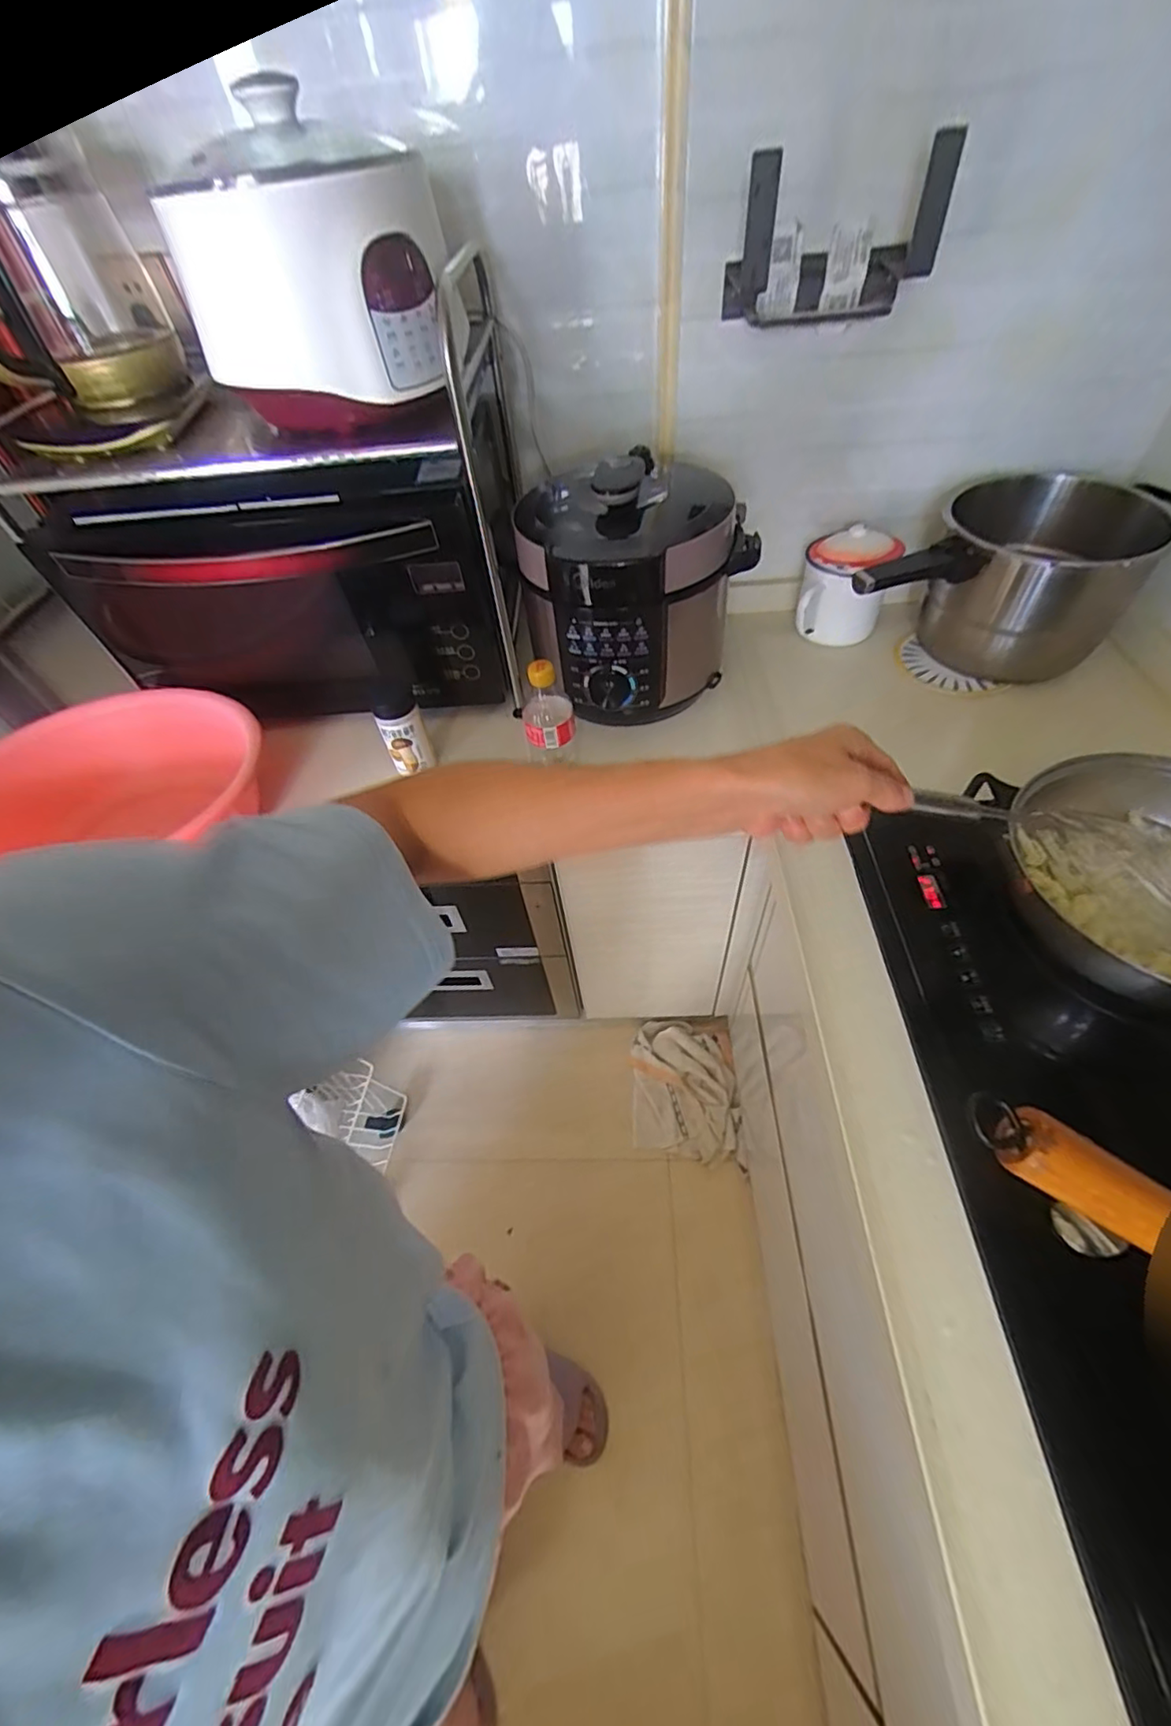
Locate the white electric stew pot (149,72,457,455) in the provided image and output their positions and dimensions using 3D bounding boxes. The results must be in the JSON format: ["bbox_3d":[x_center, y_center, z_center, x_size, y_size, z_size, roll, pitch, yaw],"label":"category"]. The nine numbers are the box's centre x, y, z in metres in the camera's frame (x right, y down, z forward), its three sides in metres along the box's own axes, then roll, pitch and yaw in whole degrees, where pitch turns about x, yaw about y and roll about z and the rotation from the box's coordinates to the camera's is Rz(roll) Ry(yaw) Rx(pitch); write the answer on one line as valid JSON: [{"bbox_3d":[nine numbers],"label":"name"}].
[{"bbox_3d":[-0.260,-0.538,0.577,0.213,0.201,0.211,-20,54,-10],"label":"white electric stew pot"}]

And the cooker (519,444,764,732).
[{"bbox_3d":[0.069,-0.361,0.787,0.281,0.253,0.289,3,53,8],"label":"cooker"}]

